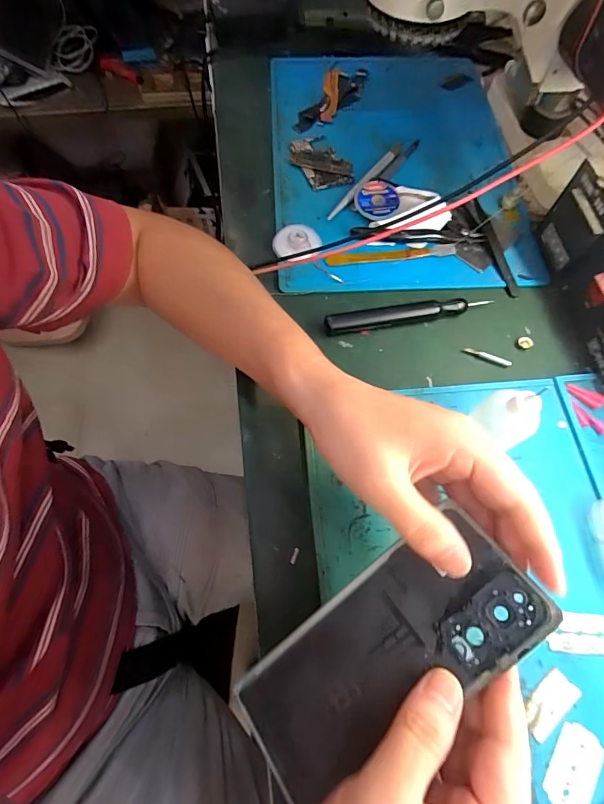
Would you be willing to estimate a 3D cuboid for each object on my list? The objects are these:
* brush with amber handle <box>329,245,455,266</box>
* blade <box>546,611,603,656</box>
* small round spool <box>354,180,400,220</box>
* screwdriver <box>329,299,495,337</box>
[{"bbox_3d":[0.084,-0.140,0.387,0.122,0.005,0.014,-6,67,-3],"label":"brush with amber handle"},{"bbox_3d":[0.180,0.149,0.264,0.042,0.004,0.023,4,67,1],"label":"blade"},{"bbox_3d":[0.073,-0.197,0.403,0.042,0.010,0.042,0,67,0],"label":"small round spool"},{"bbox_3d":[0.090,-0.075,0.353,0.142,0.017,0.014,-10,67,-4],"label":"screwdriver"}]

